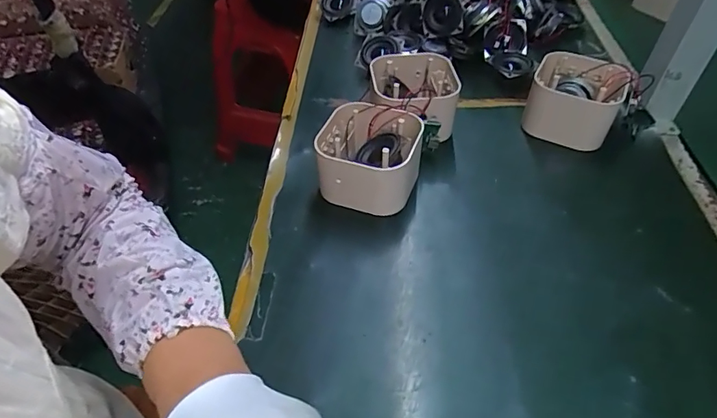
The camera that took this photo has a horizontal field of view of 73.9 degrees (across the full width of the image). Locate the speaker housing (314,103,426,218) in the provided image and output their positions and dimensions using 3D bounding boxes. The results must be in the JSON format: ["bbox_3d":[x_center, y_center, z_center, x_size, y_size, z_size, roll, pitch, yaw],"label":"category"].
[{"bbox_3d":[0.011,-0.051,0.455,0.095,0.065,0.089,12,48,11],"label":"speaker housing"}]

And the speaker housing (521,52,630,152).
[{"bbox_3d":[0.229,-0.114,0.510,0.088,0.070,0.082,20,50,18],"label":"speaker housing"}]

